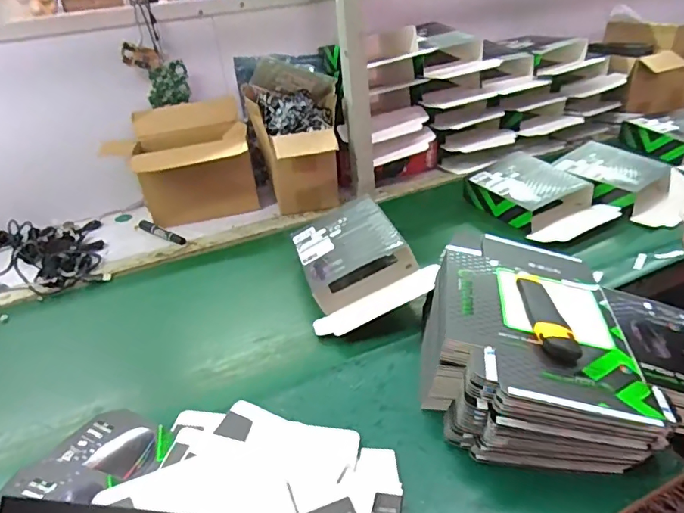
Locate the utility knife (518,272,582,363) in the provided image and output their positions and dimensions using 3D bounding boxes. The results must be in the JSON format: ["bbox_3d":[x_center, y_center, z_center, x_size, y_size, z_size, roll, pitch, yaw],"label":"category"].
[{"bbox_3d":[0.238,0.065,0.580,0.040,0.016,0.147,-3,32,5],"label":"utility knife"}]

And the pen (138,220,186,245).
[{"bbox_3d":[-0.379,-0.052,1.022,0.159,0.017,0.024,19,40,34],"label":"pen"}]

